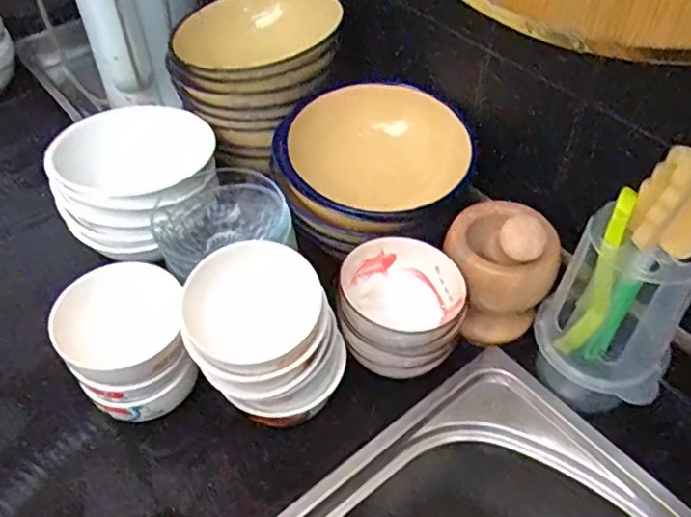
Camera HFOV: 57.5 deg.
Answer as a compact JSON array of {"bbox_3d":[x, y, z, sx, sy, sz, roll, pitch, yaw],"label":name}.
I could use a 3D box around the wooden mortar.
[{"bbox_3d":[0.143,0.000,0.596,0.091,0.149,0.098,-12,49,-9],"label":"wooden mortar"}]

